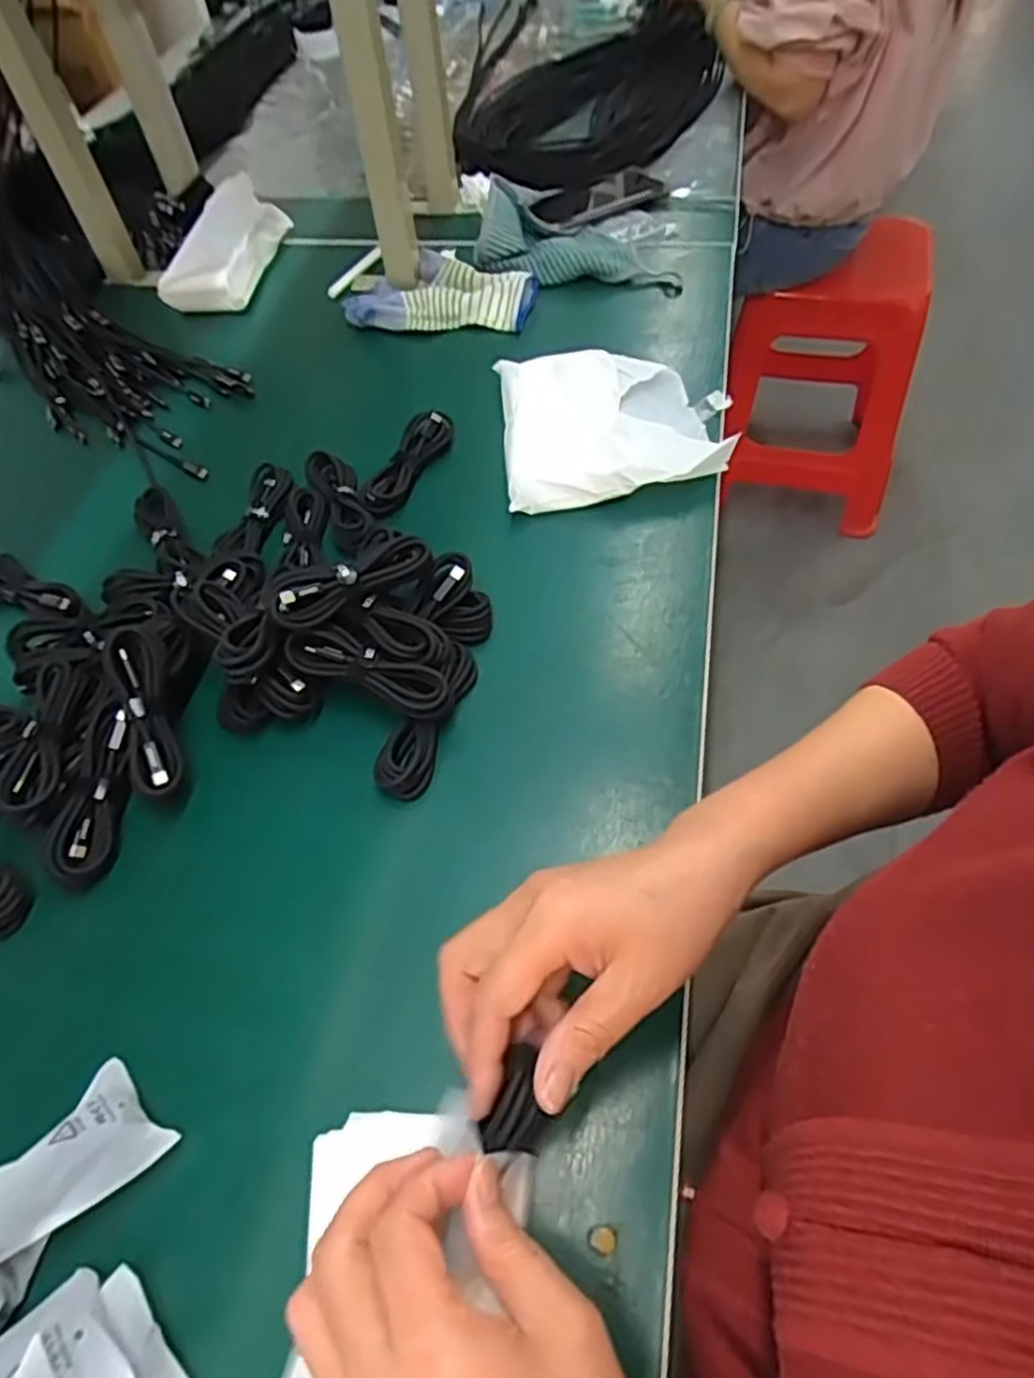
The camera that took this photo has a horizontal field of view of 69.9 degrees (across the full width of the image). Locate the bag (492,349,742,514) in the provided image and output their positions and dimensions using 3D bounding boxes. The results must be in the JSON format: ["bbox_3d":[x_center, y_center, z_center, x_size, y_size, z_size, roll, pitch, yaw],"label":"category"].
[{"bbox_3d":[0.079,-0.221,0.606,0.178,0.029,0.177,-5,55,2],"label":"bag"}]

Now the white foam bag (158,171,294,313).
[{"bbox_3d":[-0.318,-0.481,0.796,0.091,0.053,0.172,4,56,9],"label":"white foam bag"}]

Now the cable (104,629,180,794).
[{"bbox_3d":[-0.224,0.014,0.443,0.025,0.013,0.100,-18,79,-8],"label":"cable"}]

